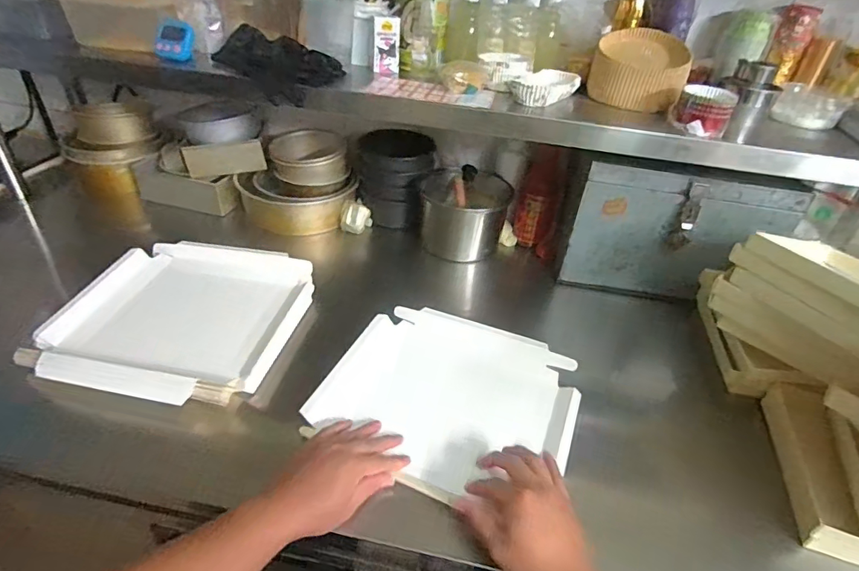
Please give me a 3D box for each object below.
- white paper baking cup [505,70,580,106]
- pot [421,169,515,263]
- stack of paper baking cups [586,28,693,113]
[{"bbox_3d":[0.181,-0.327,0.779,0.085,0.031,0.131,32,45,30],"label":"white paper baking cup"},{"bbox_3d":[0.078,-0.166,1.014,0.177,0.146,0.181,11,38,7],"label":"pot"},{"bbox_3d":[0.347,-0.358,0.788,0.147,0.091,0.131,18,40,15],"label":"stack of paper baking cups"}]

